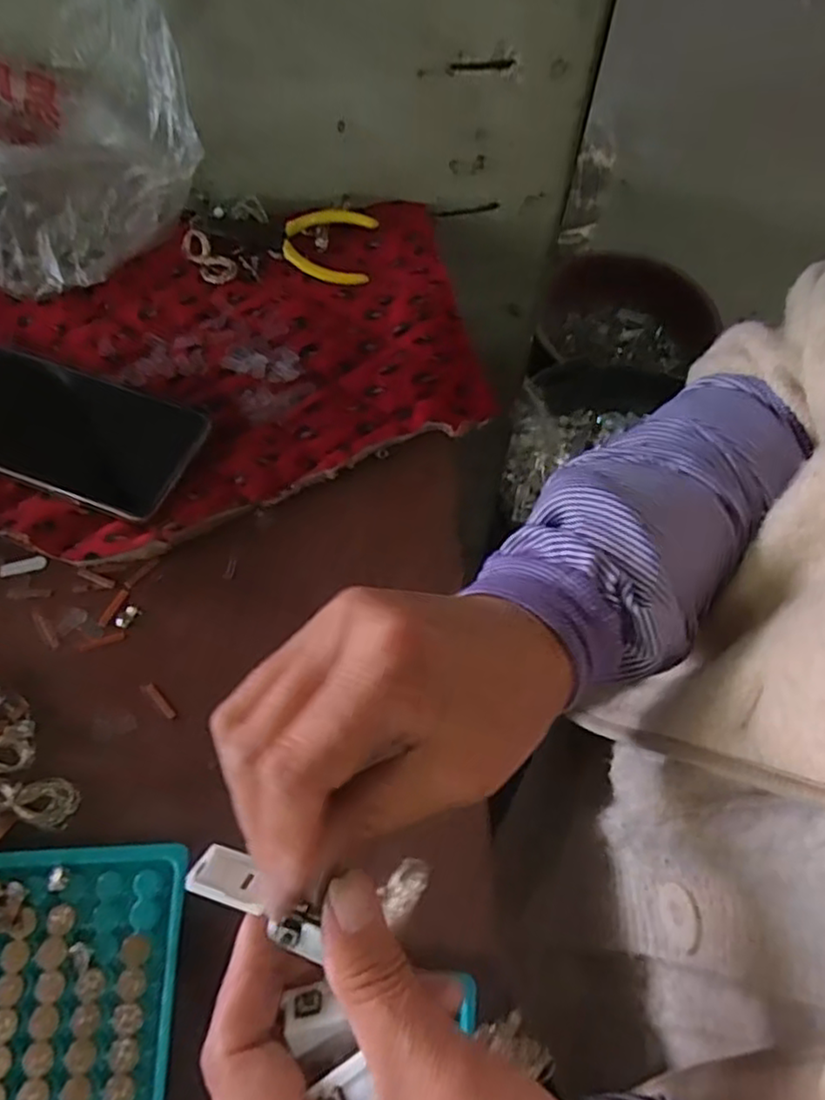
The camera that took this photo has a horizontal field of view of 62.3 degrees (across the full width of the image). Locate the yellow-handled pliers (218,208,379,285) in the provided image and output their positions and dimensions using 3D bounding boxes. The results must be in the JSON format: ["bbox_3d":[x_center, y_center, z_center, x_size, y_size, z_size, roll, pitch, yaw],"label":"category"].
[{"bbox_3d":[-0.081,-0.215,0.475,0.105,0.014,0.058,3,62,1],"label":"yellow-handled pliers"}]

